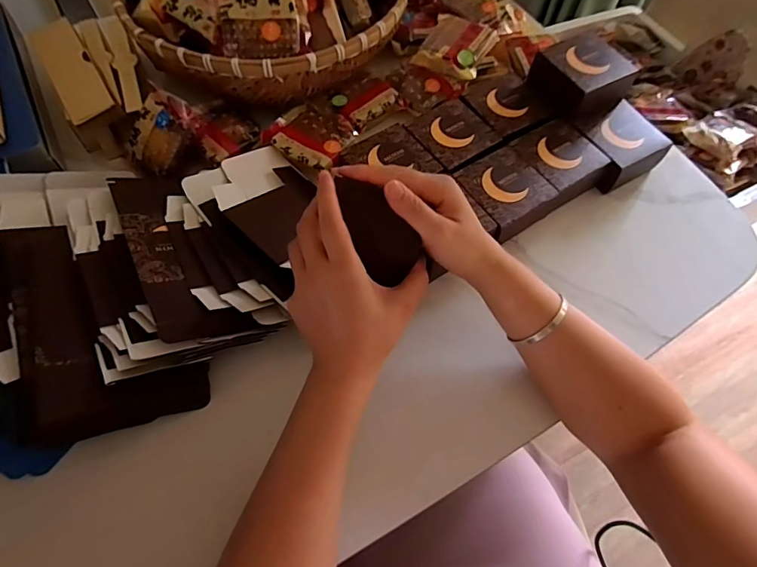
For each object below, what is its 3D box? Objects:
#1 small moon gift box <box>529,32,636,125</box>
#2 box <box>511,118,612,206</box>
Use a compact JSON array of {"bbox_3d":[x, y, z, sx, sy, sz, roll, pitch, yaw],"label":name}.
[{"bbox_3d":[0.246,-0.252,0.557,0.102,0.049,0.093,-28,65,-16],"label":"small moon gift box"},{"bbox_3d":[0.213,-0.138,0.549,0.086,0.053,0.092,-28,65,-16],"label":"box"}]

